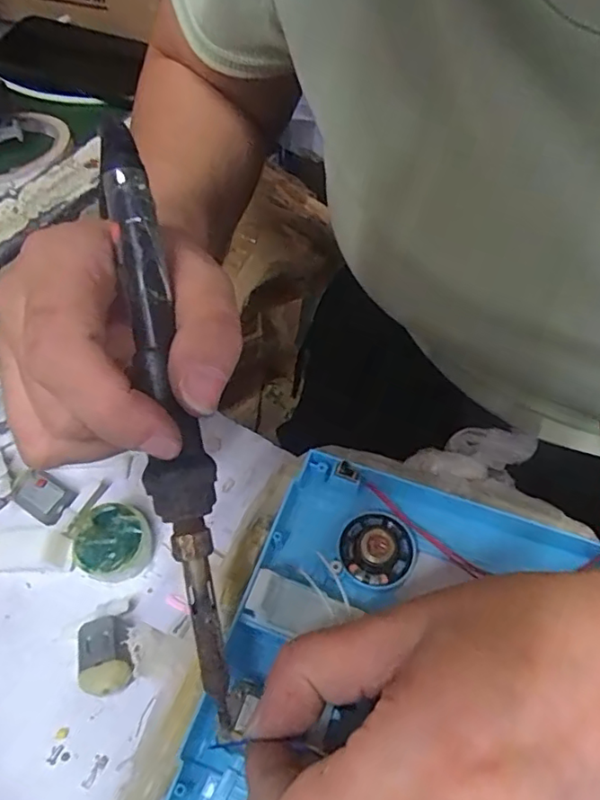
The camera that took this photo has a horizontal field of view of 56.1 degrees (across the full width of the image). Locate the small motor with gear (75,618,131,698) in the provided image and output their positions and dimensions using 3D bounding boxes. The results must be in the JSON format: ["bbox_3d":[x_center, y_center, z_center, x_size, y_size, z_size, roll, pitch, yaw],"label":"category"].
[{"bbox_3d":[-0.078,0.105,0.230,0.021,0.019,0.029,-15,56,-9],"label":"small motor with gear"}]

